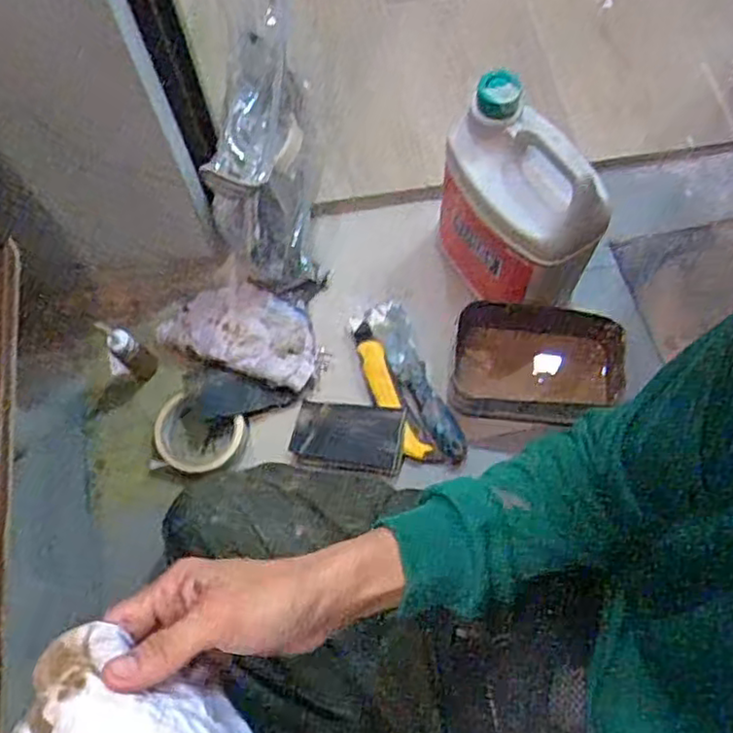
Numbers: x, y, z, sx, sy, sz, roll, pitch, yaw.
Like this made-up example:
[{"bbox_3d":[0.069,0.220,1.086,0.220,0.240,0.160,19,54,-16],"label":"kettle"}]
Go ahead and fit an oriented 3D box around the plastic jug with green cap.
[{"bbox_3d":[0.147,-0.158,0.697,0.097,0.205,0.159,-36,72,-12],"label":"plastic jug with green cap"}]

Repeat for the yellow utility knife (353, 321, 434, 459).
[{"bbox_3d":[0.024,0.026,0.764,0.031,0.014,0.166,-22,70,-7],"label":"yellow utility knife"}]

